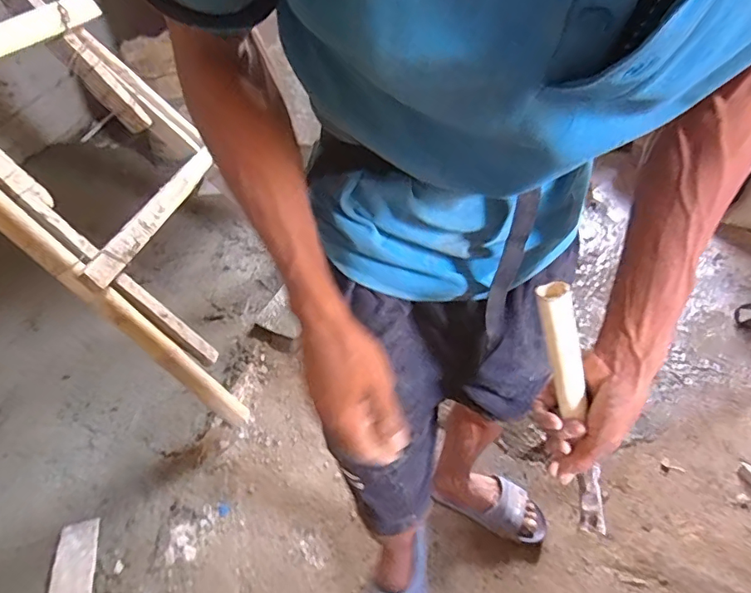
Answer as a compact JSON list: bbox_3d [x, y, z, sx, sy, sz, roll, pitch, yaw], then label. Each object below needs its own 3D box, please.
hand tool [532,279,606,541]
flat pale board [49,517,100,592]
[{"bbox_3d":[0.188,0.112,0.472,0.039,0.265,0.034,-29,24,-23],"label":"hand tool"},{"bbox_3d":[-0.639,0.573,1.053,0.082,0.016,0.194,-12,46,-8],"label":"flat pale board"}]

